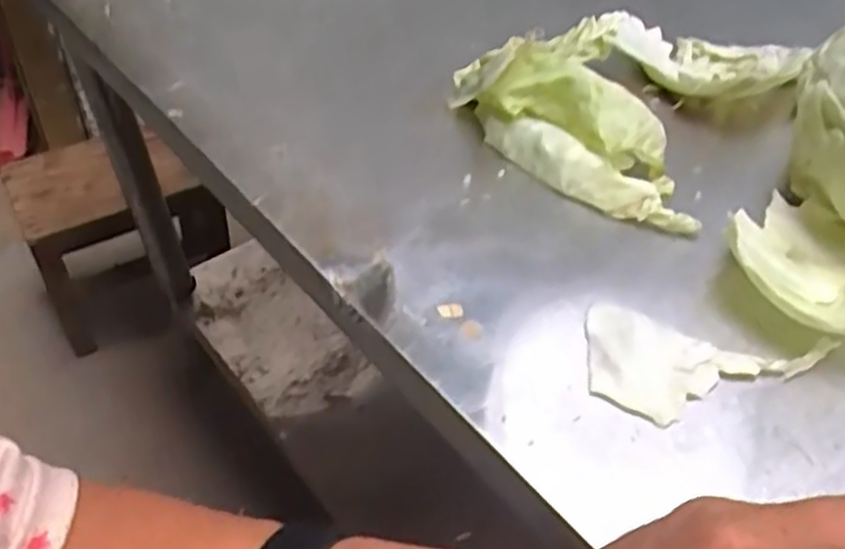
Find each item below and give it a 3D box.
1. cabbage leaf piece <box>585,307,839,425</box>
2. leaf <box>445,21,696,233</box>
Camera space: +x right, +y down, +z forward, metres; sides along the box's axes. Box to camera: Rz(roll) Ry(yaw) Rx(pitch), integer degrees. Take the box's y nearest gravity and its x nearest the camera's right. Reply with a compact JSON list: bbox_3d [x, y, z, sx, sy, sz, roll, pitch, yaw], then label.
[{"bbox_3d":[0.118,0.040,0.323,0.100,0.011,0.050,9,46,5],"label":"cabbage leaf piece"},{"bbox_3d":[0.079,-0.083,0.402,0.052,0.063,0.150,-31,55,-30],"label":"leaf"}]

